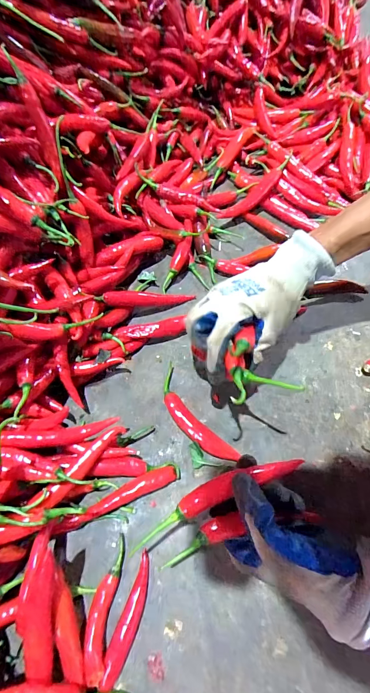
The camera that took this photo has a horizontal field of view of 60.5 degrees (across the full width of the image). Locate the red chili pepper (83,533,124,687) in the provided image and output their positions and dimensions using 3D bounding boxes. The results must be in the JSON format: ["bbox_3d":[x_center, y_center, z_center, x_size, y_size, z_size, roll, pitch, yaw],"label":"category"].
[{"bbox_3d":[-0.073,0.235,0.290,0.022,0.016,0.104,8,50,2],"label":"red chili pepper"}]

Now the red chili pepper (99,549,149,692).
[{"bbox_3d":[-0.050,0.247,0.289,0.019,0.017,0.099,19,65,8],"label":"red chili pepper"}]

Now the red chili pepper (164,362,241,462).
[{"bbox_3d":[0.007,0.083,0.375,0.037,0.015,0.134,-32,69,-16],"label":"red chili pepper"}]

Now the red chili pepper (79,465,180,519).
[{"bbox_3d":[-0.055,0.152,0.335,0.101,0.021,0.020,-21,67,-11],"label":"red chili pepper"}]

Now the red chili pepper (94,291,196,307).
[{"bbox_3d":[-0.051,-0.064,0.429,0.135,0.016,0.015,-3,63,-23],"label":"red chili pepper"}]

